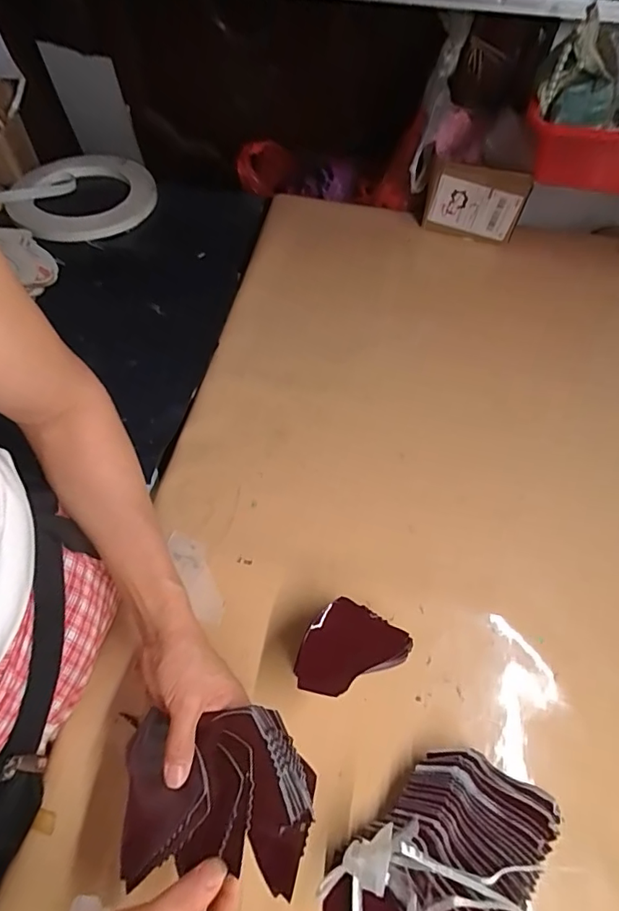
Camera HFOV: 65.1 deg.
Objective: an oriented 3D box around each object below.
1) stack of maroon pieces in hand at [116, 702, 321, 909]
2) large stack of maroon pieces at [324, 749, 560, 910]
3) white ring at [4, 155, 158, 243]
[{"bbox_3d":[-0.064,0.242,0.349,0.136,0.038,0.101,2,58,-1],"label":"stack of maroon pieces in hand"},{"bbox_3d":[0.100,0.315,0.370,0.193,0.052,0.107,-36,66,-21],"label":"large stack of maroon pieces"},{"bbox_3d":[-0.395,-0.461,0.856,0.234,0.026,0.245,-10,59,-13],"label":"white ring"}]

